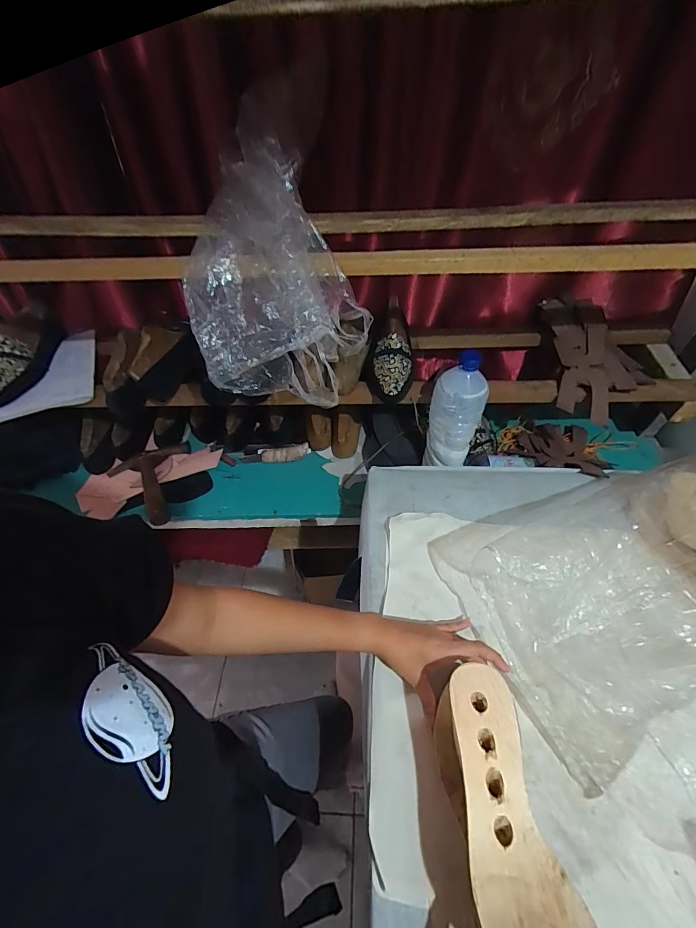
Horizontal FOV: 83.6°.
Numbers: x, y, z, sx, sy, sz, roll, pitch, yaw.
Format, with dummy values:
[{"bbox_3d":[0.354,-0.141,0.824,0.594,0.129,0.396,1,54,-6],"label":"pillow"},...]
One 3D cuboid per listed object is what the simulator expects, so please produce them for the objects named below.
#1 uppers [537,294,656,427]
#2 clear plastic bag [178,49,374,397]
[{"bbox_3d":[0.461,-0.206,0.737,0.165,0.057,0.272,-2,67,-1],"label":"uppers"},{"bbox_3d":[-0.088,-0.225,0.485,0.209,0.202,0.240,-6,51,-4],"label":"clear plastic bag"}]

